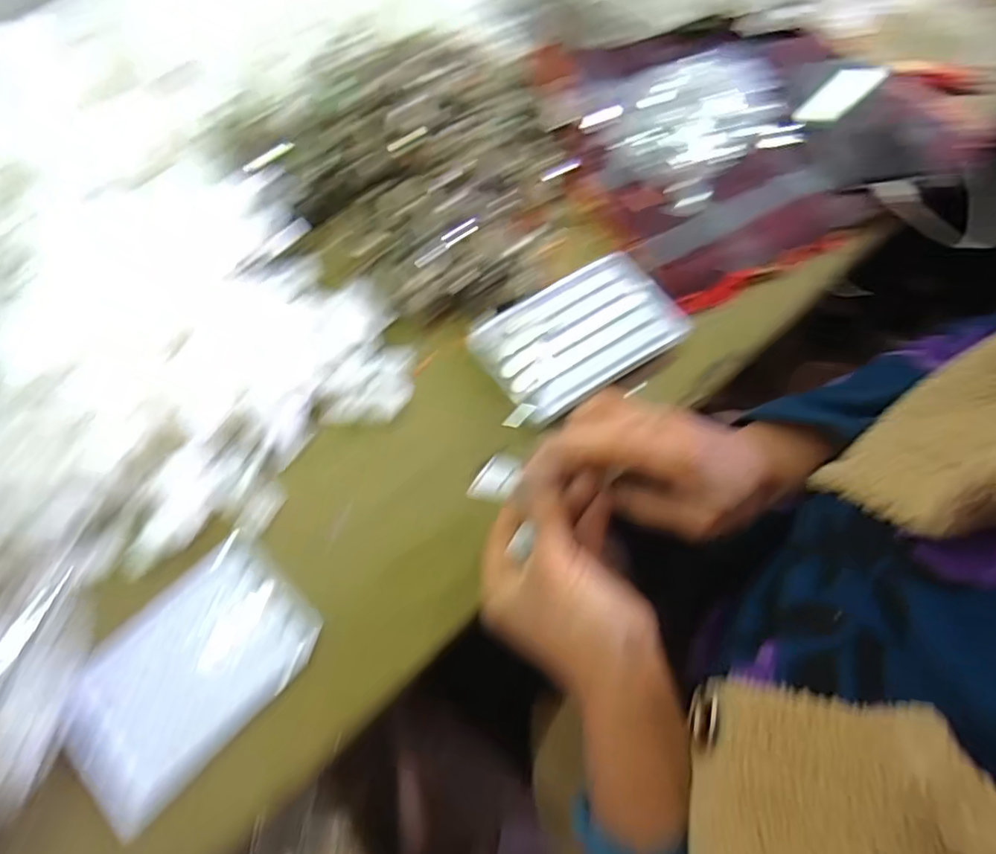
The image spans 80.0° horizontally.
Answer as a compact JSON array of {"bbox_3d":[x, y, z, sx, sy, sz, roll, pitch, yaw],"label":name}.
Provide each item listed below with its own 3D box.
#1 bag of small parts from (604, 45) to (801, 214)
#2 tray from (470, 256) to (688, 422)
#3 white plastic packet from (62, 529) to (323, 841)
[{"bbox_3d":[0.194,-0.290,0.553,0.200,0.029,0.135,-36,66,-14],"label":"bag of small parts"},{"bbox_3d":[0.061,-0.075,0.453,0.151,0.010,0.096,-31,65,-12],"label":"tray"},{"bbox_3d":[-0.187,0.148,0.364,0.099,0.009,0.143,40,72,21],"label":"white plastic packet"}]

